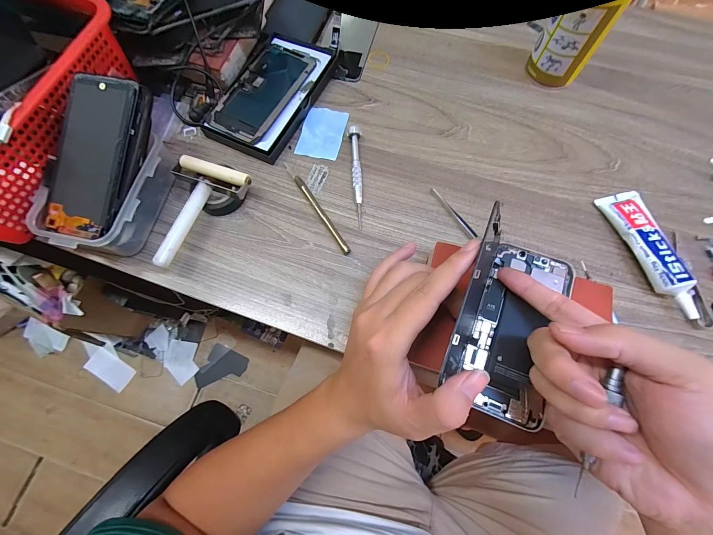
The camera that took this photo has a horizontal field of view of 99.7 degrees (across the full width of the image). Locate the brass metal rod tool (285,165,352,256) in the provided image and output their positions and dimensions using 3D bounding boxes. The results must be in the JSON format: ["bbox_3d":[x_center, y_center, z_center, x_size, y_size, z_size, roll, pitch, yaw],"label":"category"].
[{"bbox_3d":[-0.045,-0.069,0.341,0.009,0.009,0.133,-32,74,-8],"label":"brass metal rod tool"}]

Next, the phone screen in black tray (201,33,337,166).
[{"bbox_3d":[-0.104,-0.225,0.389,0.099,0.023,0.185,25,74,9],"label":"phone screen in black tray"}]

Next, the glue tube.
[{"bbox_3d":[0.301,-0.019,0.306,0.038,0.028,0.138,-12,72,-2],"label":"glue tube"}]

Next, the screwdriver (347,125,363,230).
[{"bbox_3d":[0.001,-0.107,0.349,0.014,0.018,0.125,-3,72,1],"label":"screwdriver"}]

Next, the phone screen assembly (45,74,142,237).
[{"bbox_3d":[-0.260,-0.108,0.294,0.069,0.007,0.154,13,89,6],"label":"phone screen assembly"}]

